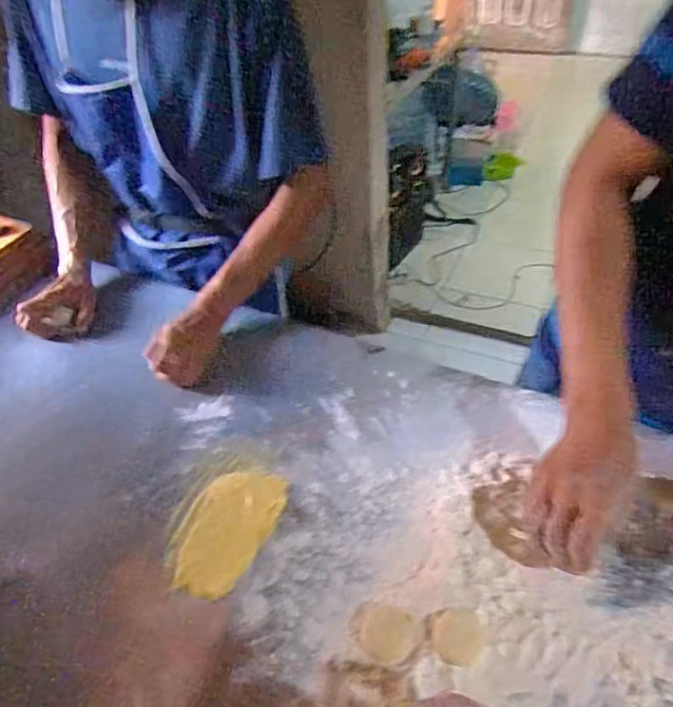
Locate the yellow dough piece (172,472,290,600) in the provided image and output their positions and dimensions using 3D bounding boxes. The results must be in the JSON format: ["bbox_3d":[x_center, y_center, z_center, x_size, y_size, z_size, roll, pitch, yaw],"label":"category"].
[{"bbox_3d":[-0.120,0.191,0.611,0.091,0.014,0.147,13,44,20],"label":"yellow dough piece"}]

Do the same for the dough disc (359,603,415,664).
[{"bbox_3d":[0.047,0.261,0.522,0.049,0.006,0.049,-3,41,3],"label":"dough disc"}]

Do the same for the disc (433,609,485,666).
[{"bbox_3d":[0.112,0.259,0.512,0.046,0.004,0.045,3,57,-4],"label":"disc"}]

